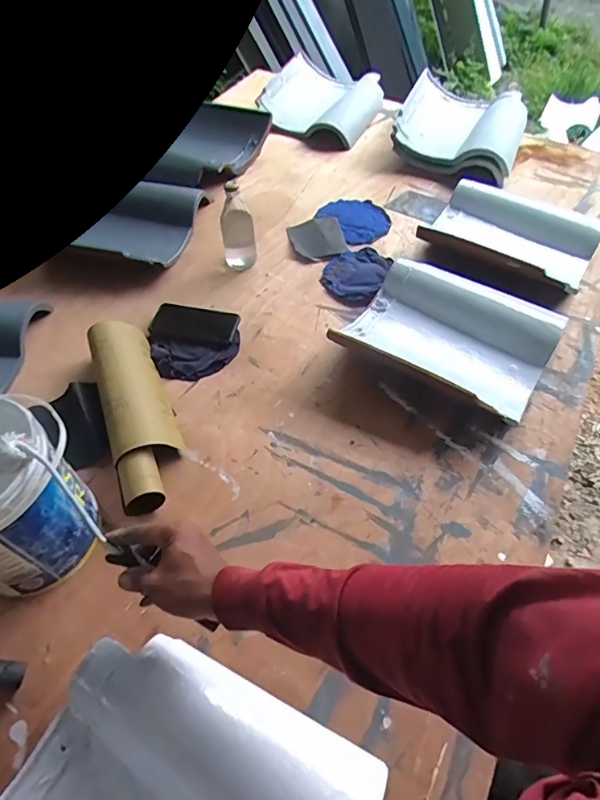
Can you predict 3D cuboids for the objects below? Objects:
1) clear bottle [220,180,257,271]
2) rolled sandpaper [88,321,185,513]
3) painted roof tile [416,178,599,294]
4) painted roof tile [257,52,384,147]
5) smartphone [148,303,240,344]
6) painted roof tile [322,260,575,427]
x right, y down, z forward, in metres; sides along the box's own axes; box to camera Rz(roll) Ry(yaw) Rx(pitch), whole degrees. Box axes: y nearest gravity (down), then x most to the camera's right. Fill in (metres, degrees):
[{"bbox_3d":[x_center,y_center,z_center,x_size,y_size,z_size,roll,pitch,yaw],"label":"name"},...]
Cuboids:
[{"bbox_3d":[-0.127,-0.347,0.946,0.066,0.169,0.061,-10,53,-6],"label":"clear bottle"},{"bbox_3d":[-0.260,0.009,0.741,0.101,0.062,0.357,-19,54,-12],"label":"rolled sandpaper"},{"bbox_3d":[0.457,-0.367,0.987,0.323,0.072,0.306,24,57,19],"label":"painted roof tile"},{"bbox_3d":[0.067,-0.886,1.387,0.321,0.097,0.321,15,50,18],"label":"painted roof tile"},{"bbox_3d":[-0.197,-0.144,0.877,0.155,0.006,0.081,10,52,3],"label":"smartphone"},{"bbox_3d":[0.256,-0.118,0.798,0.316,0.090,0.265,26,58,20],"label":"painted roof tile"}]

